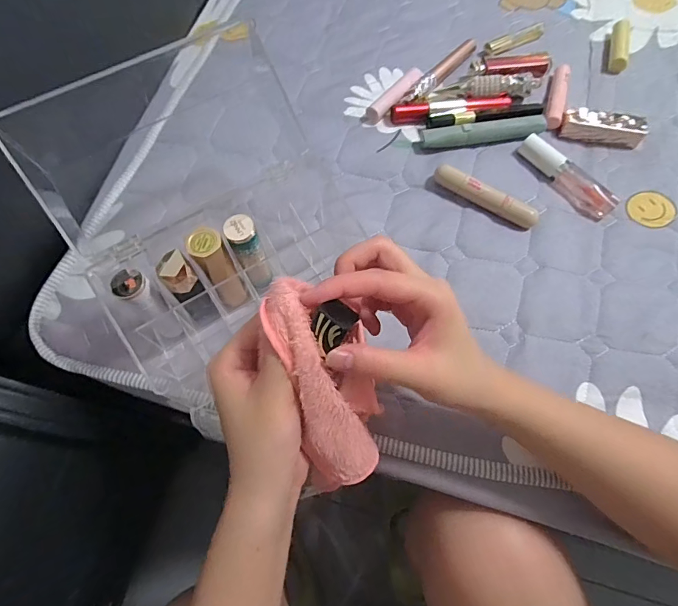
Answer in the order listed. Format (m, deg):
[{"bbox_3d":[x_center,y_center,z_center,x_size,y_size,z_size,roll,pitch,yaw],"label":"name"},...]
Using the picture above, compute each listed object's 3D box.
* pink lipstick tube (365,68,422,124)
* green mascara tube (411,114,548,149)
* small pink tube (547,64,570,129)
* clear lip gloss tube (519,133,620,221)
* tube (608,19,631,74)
[{"bbox_3d":[0.060,-0.221,0.439,0.022,0.015,0.087,41,74,15],"label":"pink lipstick tube"},{"bbox_3d":[0.145,-0.171,0.416,0.128,0.023,0.019,-5,68,-2],"label":"green mascara tube"},{"bbox_3d":[0.235,-0.221,0.441,0.016,0.013,0.082,17,69,7],"label":"small pink tube"},{"bbox_3d":[0.223,-0.125,0.404,0.022,0.020,0.104,-39,73,-14],"label":"clear lip gloss tube"},{"bbox_3d":[0.323,-0.298,0.474,0.019,0.014,0.077,15,69,6],"label":"tube"}]

